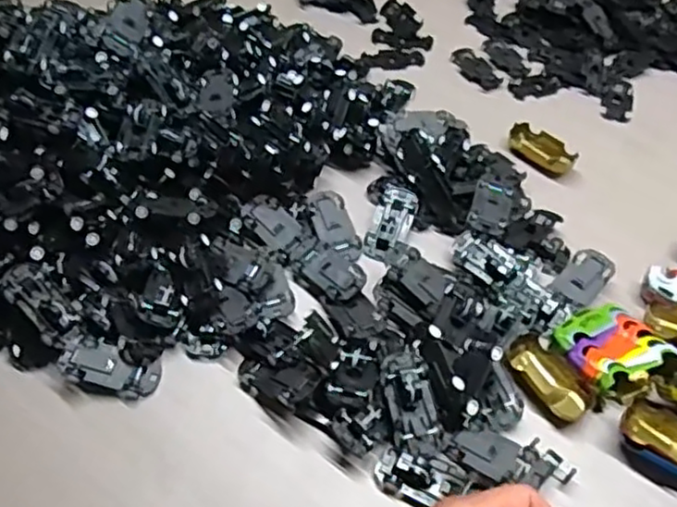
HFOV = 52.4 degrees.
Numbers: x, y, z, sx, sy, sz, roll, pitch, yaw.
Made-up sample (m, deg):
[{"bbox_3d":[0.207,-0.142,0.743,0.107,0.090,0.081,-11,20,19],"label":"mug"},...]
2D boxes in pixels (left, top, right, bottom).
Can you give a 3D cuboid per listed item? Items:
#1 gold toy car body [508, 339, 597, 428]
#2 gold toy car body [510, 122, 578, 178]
[{"bbox_3d":[0.142,0.085,0.465,0.033,0.019,0.060,-25,54,-21],"label":"gold toy car body"},{"bbox_3d":[0.182,-0.094,0.620,0.035,0.014,0.060,-33,57,-26],"label":"gold toy car body"}]

